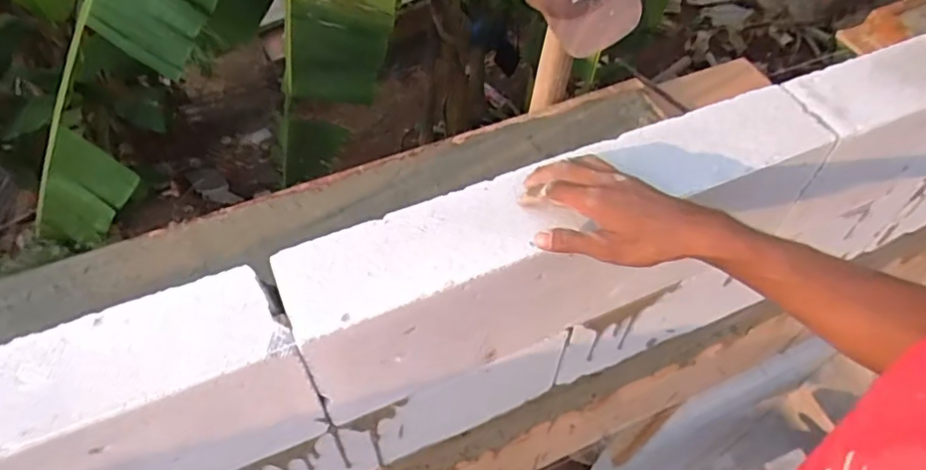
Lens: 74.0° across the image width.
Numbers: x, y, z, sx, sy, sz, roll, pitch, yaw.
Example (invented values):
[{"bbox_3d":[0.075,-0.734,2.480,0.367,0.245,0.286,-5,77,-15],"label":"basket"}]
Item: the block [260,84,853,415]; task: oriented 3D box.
[{"bbox_3d":[0.111,0.012,0.681,0.587,0.186,0.108,-21,57,-15],"label":"block"}]

